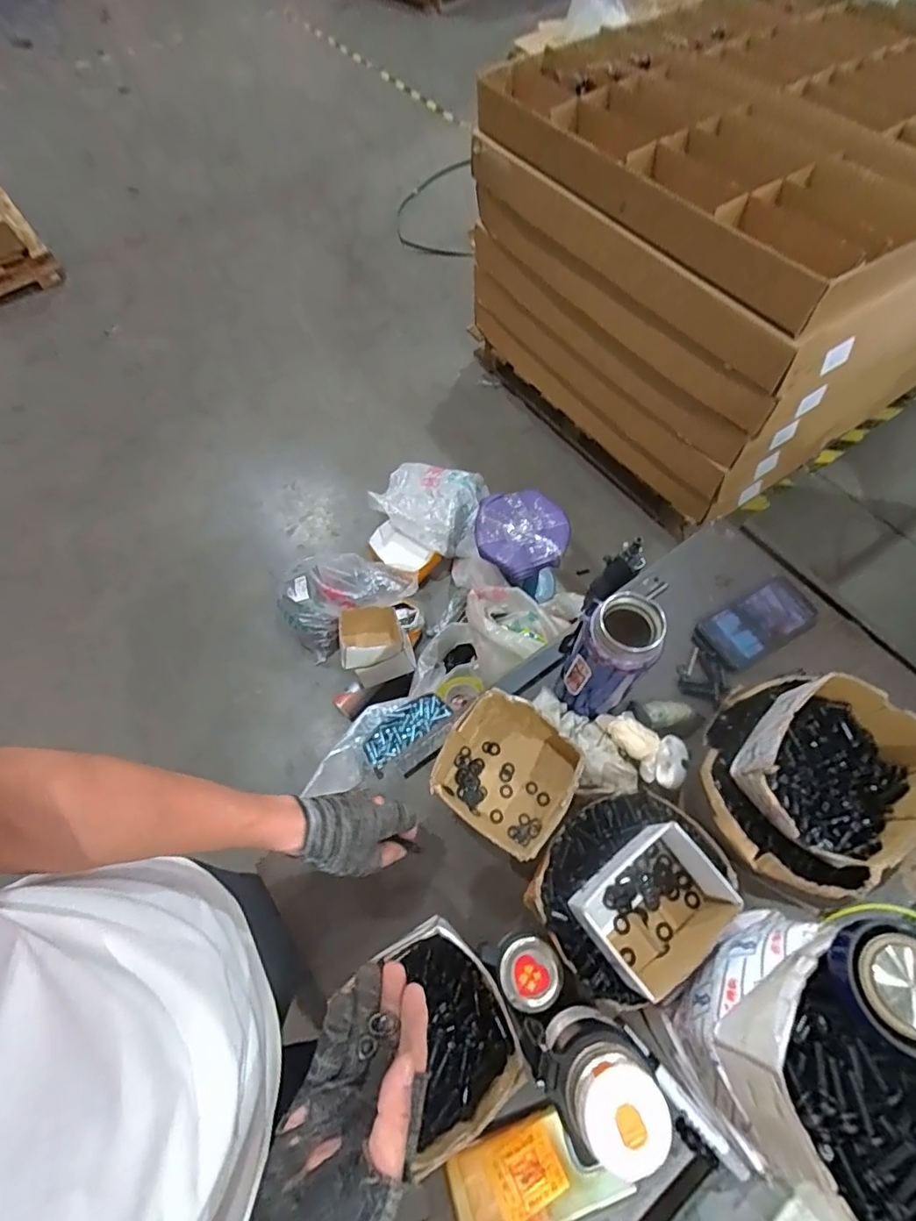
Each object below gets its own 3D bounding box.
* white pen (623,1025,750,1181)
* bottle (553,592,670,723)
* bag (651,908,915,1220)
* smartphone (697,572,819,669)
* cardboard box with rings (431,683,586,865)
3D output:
[{"bbox_3d":[0.210,0.457,0.497,0.014,0.017,0.133,-38,68,-16],"label":"white pen"},{"bbox_3d":[0.158,0.056,0.574,0.077,0.197,0.064,36,70,17],"label":"bottle"},{"bbox_3d":[0.270,0.329,0.382,0.148,0.162,0.159,-38,69,-16],"label":"bag"},{"bbox_3d":[0.420,0.015,0.736,0.171,0.016,0.079,-27,65,-12],"label":"smartphone"},{"bbox_3d":[0.059,0.179,0.608,0.146,0.083,0.142,36,69,18],"label":"cardboard box with rings"}]

